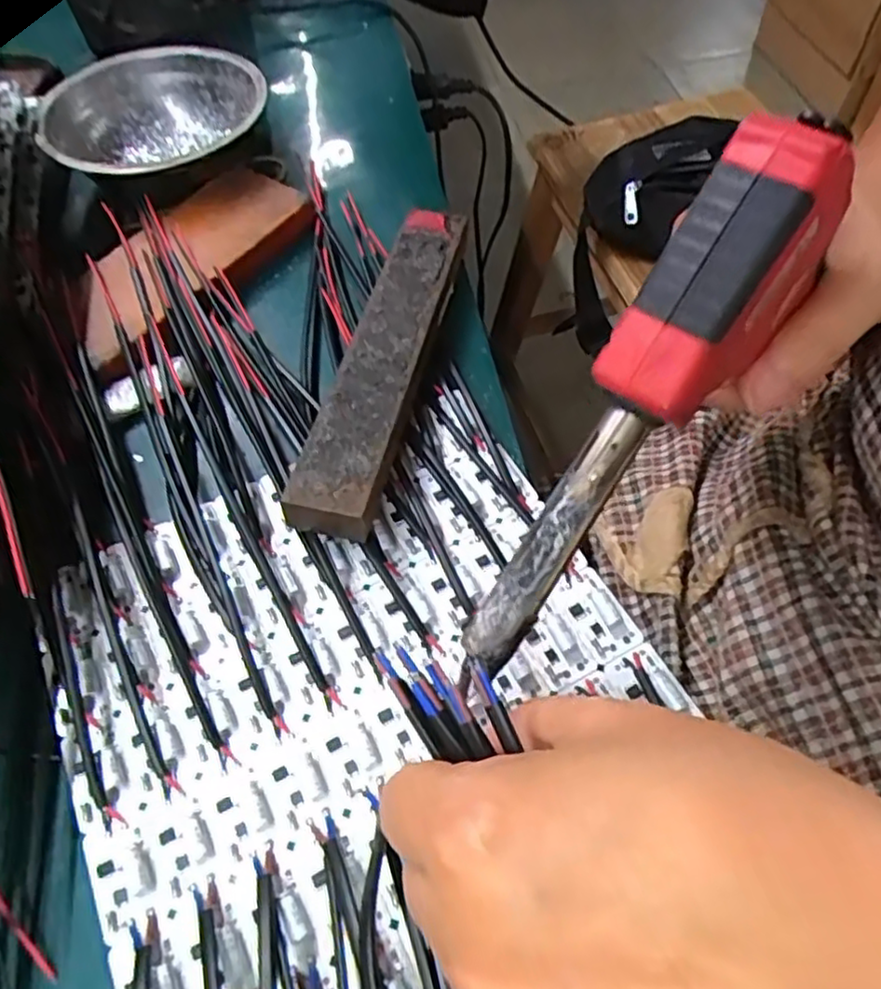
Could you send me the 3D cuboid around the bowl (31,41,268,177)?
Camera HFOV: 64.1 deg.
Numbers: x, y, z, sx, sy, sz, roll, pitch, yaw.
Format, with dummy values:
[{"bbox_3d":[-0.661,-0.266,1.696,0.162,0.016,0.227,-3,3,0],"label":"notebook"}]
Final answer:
[{"bbox_3d":[-0.166,-0.218,0.417,0.124,0.051,0.124,-2,57,2],"label":"bowl"}]

